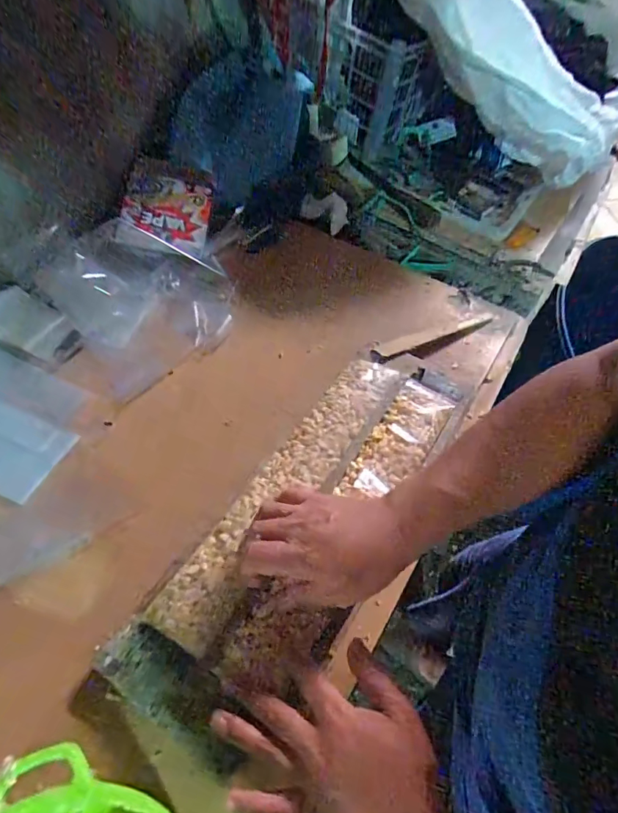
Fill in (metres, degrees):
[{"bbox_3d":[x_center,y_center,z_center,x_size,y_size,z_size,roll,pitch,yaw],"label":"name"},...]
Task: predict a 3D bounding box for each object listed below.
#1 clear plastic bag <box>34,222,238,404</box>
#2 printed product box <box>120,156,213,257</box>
[{"bbox_3d":[-0.253,-0.164,0.664,0.248,0.048,0.262,-36,82,-19],"label":"clear plastic bag"},{"bbox_3d":[-0.227,-0.333,0.724,0.129,0.015,0.145,11,80,-18],"label":"printed product box"}]

